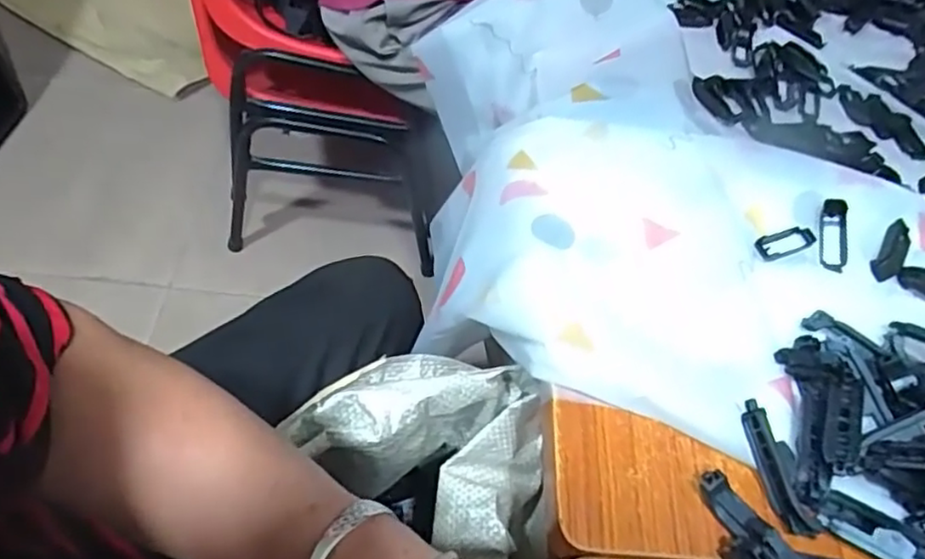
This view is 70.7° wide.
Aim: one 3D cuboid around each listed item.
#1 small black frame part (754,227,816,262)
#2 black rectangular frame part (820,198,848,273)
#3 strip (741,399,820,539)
[{"bbox_3d":[0.237,-0.027,0.475,0.053,0.006,0.018,-15,58,-18],"label":"small black frame part"},{"bbox_3d":[0.272,-0.031,0.474,0.019,0.013,0.057,11,68,3],"label":"black rectangular frame part"},{"bbox_3d":[0.176,0.108,0.369,0.017,0.006,0.075,-27,66,25],"label":"strip"}]

